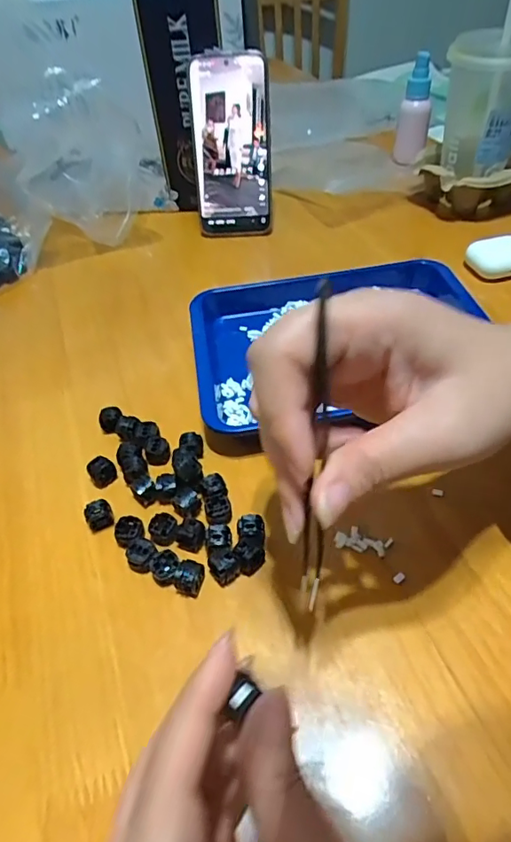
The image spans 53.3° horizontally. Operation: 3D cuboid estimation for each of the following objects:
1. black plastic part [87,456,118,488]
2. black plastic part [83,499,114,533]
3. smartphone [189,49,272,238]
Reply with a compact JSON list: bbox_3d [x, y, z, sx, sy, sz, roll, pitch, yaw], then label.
[{"bbox_3d":[-0.097,0.032,0.323,0.016,0.015,0.014,-28,51,-20],"label":"black plastic part"},{"bbox_3d":[-0.092,0.056,0.300,0.015,0.014,0.013,-22,49,-15],"label":"black plastic part"},{"bbox_3d":[-0.024,-0.264,0.499,0.074,0.156,0.012,2,31,8],"label":"smartphone"}]

